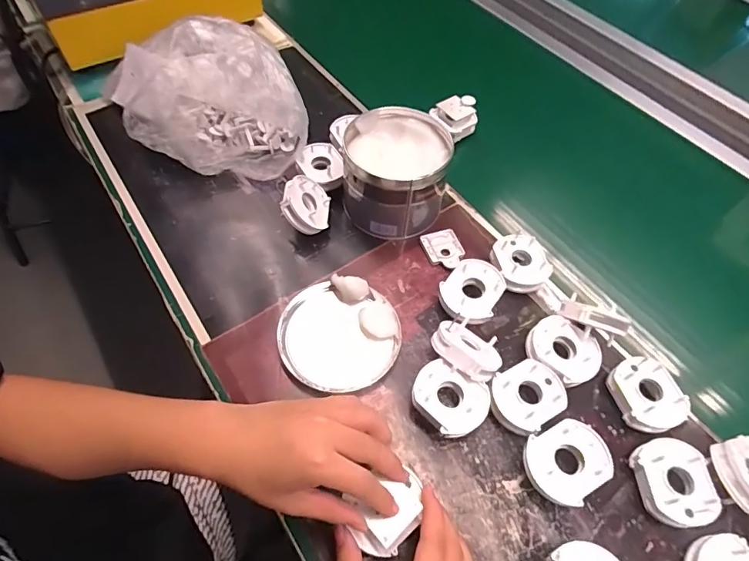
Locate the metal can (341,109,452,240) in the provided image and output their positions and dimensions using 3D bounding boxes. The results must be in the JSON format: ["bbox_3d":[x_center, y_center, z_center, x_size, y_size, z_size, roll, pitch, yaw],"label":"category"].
[{"bbox_3d":[0.026,-0.132,0.559,0.122,0.088,0.132,2,56,-3],"label":"metal can"}]

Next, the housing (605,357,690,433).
[{"bbox_3d":[0.268,0.112,0.443,0.058,0.023,0.069,-8,57,-9],"label":"housing"}]

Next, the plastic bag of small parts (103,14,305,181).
[{"bbox_3d":[-0.222,-0.233,0.610,0.236,0.117,0.225,-20,59,-15],"label":"plastic bag of small parts"}]

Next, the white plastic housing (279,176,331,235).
[{"bbox_3d":[-0.082,-0.094,0.552,0.064,0.018,0.065,28,59,-31],"label":"white plastic housing"}]

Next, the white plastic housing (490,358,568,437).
[{"bbox_3d":[0.148,0.115,0.441,0.070,0.028,0.060,-28,63,-20],"label":"white plastic housing"}]

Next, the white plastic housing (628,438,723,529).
[{"bbox_3d":[0.269,0.181,0.404,0.056,0.027,0.070,-10,58,-10],"label":"white plastic housing"}]

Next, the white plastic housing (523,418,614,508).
[{"bbox_3d":[0.171,0.165,0.406,0.069,0.035,0.062,-17,59,-14],"label":"white plastic housing"}]

